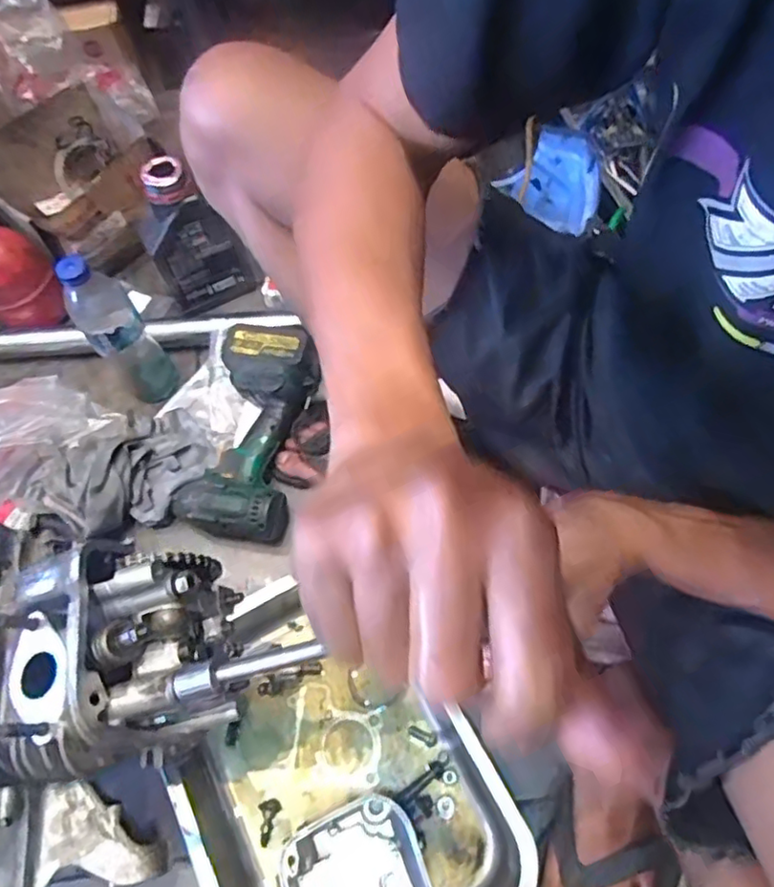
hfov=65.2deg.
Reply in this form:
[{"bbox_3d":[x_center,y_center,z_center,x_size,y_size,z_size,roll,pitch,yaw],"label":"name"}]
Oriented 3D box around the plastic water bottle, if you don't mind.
[{"bbox_3d":[-0.310,-0.130,0.702,0.063,0.230,0.080,-38,68,-15],"label":"plastic water bottle"}]

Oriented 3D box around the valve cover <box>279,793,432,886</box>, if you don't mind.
[{"bbox_3d":[-0.030,0.382,0.534,0.125,0.042,0.104,-19,64,-7],"label":"valve cover"}]

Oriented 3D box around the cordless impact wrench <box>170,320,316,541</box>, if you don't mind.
[{"bbox_3d":[-0.160,-0.014,0.699,0.135,0.085,0.242,7,64,6],"label":"cordless impact wrench"}]

